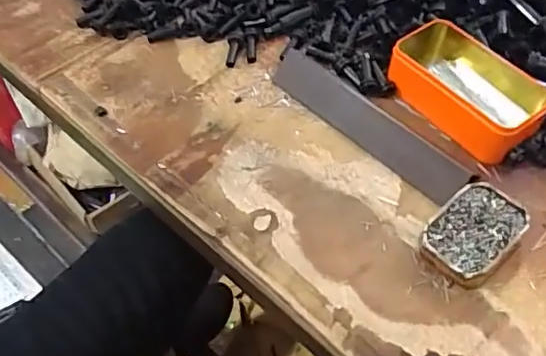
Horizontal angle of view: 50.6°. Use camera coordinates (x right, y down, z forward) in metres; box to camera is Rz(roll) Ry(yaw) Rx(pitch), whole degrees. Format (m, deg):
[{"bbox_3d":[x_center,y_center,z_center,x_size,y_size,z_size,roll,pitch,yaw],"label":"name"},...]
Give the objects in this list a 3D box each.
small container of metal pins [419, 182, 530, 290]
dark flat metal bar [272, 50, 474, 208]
[{"bbox_3d":[0.166,0.047,0.478,0.088,0.024,0.065,-37,63,-24],"label":"small container of metal pins"},{"bbox_3d":[0.089,-0.055,0.559,0.047,0.010,0.222,-38,63,-24],"label":"dark flat metal bar"}]

